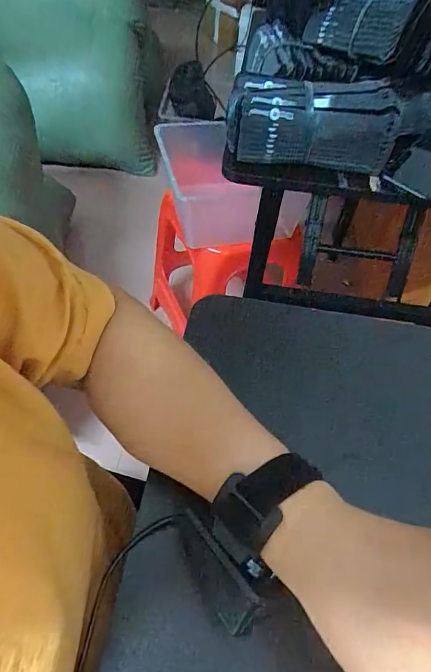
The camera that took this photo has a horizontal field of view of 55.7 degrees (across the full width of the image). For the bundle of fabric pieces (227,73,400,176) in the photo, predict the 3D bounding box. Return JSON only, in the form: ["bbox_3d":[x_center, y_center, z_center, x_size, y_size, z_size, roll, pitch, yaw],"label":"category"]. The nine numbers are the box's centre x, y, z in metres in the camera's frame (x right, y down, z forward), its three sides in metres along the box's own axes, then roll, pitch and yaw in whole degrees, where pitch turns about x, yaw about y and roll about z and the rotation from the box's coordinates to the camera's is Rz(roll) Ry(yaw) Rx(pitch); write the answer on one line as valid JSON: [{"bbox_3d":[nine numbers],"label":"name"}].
[{"bbox_3d":[0.128,-0.300,0.567,0.228,0.093,0.080,4,52,-2],"label":"bundle of fabric pieces"}]

